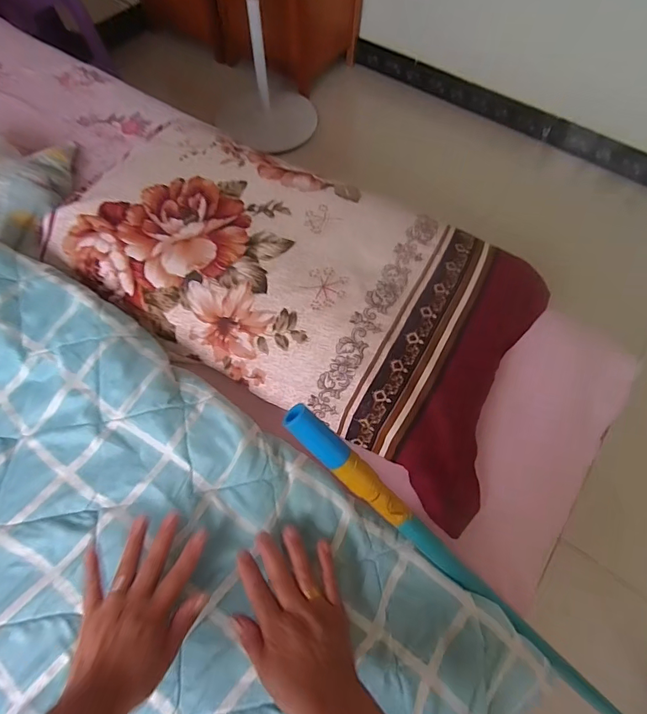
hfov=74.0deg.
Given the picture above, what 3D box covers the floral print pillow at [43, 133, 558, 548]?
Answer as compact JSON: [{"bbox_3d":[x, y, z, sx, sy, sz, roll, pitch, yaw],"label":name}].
[{"bbox_3d":[-0.056,-0.103,0.588,0.665,0.100,0.341,25,65,11],"label":"floral print pillow"}]

